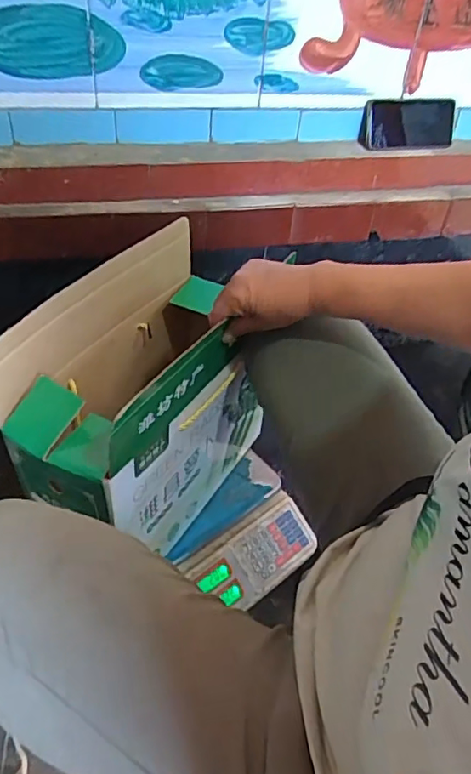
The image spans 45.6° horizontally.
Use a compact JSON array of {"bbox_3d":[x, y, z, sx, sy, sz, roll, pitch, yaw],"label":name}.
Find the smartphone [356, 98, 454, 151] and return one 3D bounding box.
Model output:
[{"bbox_3d":[0.297,-0.451,0.961,0.168,0.079,0.012,-4,24,-7],"label":"smartphone"}]

